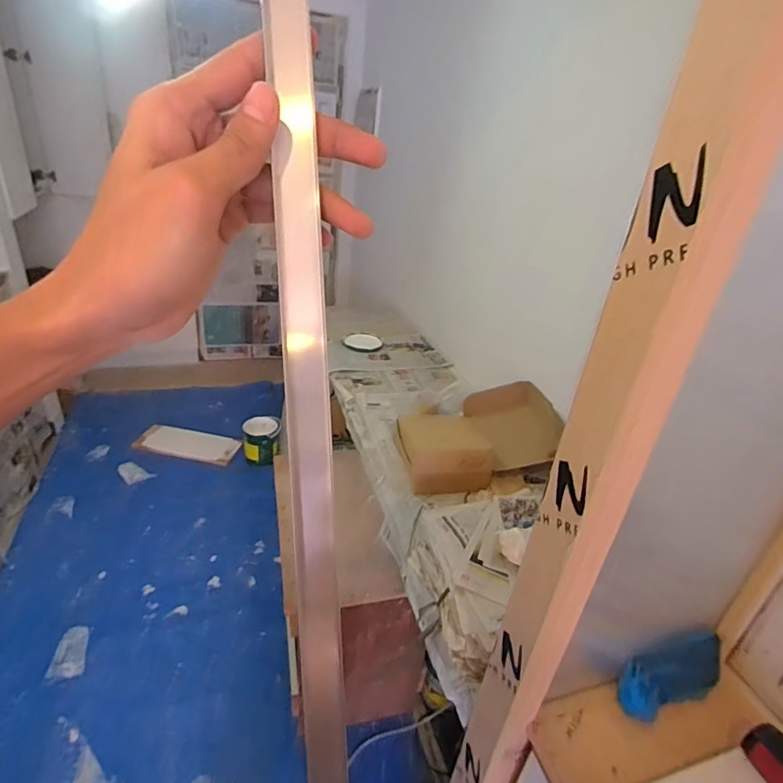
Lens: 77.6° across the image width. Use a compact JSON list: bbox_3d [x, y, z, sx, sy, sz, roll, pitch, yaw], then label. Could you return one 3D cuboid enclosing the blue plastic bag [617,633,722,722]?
[{"bbox_3d":[0.481,0.474,0.817,0.218,0.092,0.066,-4,31,-18],"label":"blue plastic bag"}]

